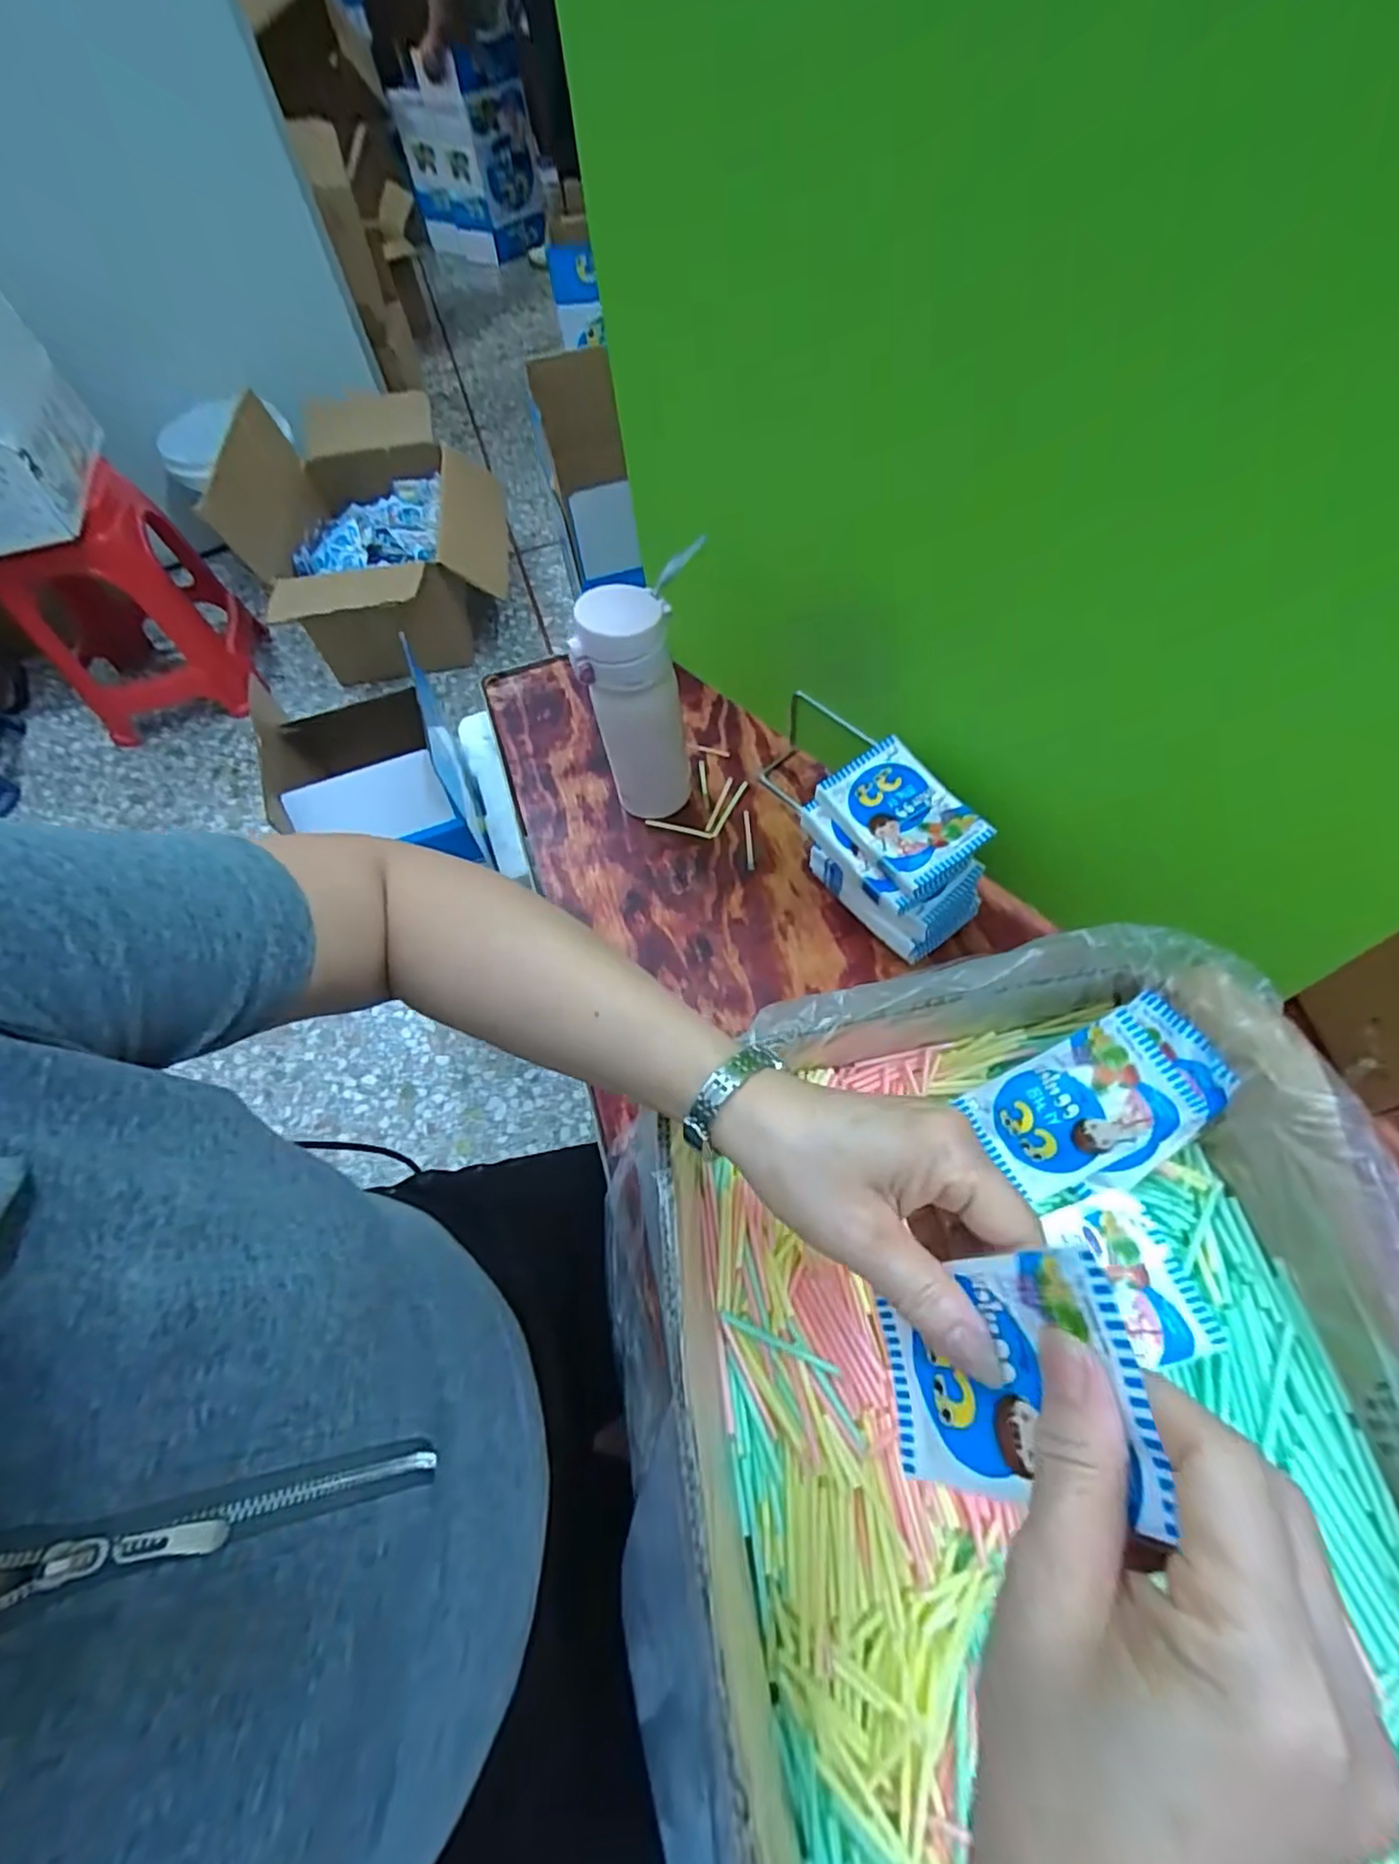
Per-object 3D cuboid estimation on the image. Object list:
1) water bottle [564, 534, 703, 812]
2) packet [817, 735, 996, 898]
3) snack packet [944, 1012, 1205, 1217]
[{"bbox_3d":[-0.045,-0.178,0.552,0.074,0.189,0.072,7,61,8],"label":"water bottle"},{"bbox_3d":[0.142,-0.083,0.472,0.069,0.021,0.102,-30,63,-12],"label":"packet"},{"bbox_3d":[0.204,0.095,0.368,0.101,0.011,0.067,-41,65,17],"label":"snack packet"}]

